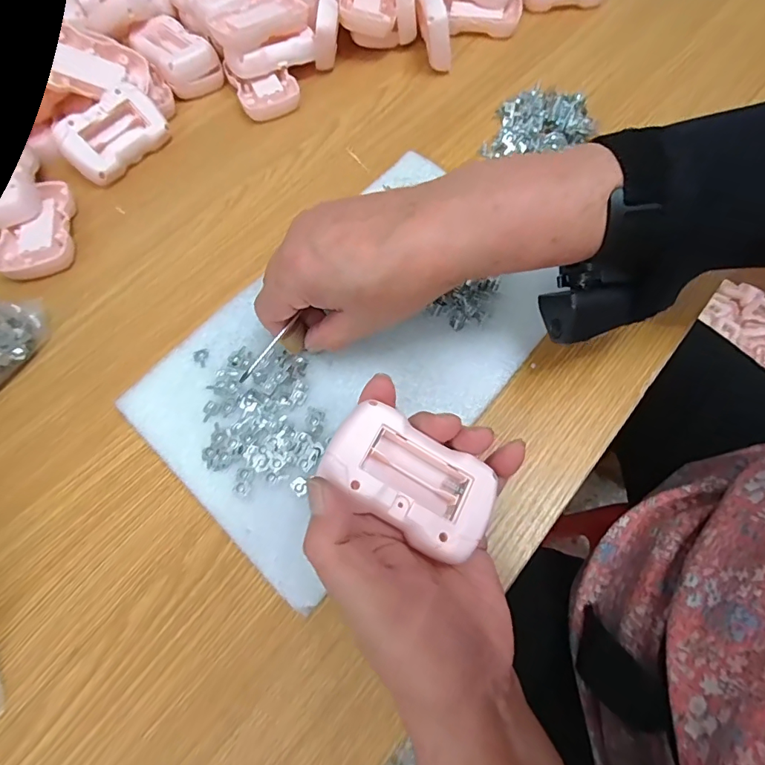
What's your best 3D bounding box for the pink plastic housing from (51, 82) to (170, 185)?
[{"bbox_3d":[-0.233,-0.216,0.396,0.086,0.053,0.022,-49,30,-18],"label":"pink plastic housing"}]

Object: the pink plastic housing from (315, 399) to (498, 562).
[{"bbox_3d":[0.012,0.049,0.227,0.083,0.021,0.047,34,64,0],"label":"pink plastic housing"}]

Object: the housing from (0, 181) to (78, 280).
[{"bbox_3d":[-0.276,-0.124,0.367,0.051,0.013,0.089,-8,65,-1],"label":"housing"}]

